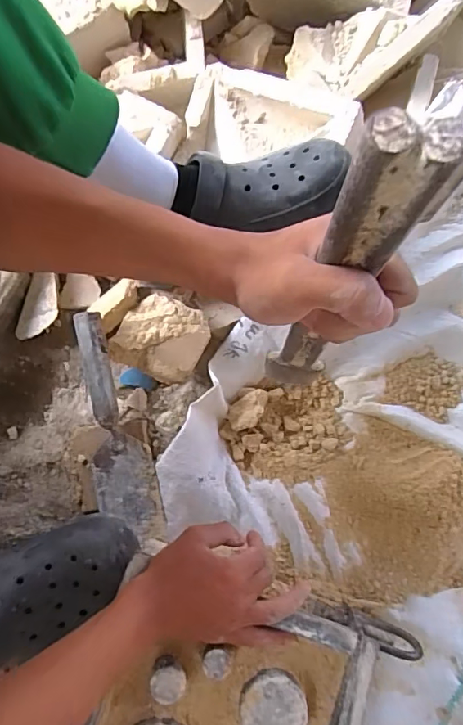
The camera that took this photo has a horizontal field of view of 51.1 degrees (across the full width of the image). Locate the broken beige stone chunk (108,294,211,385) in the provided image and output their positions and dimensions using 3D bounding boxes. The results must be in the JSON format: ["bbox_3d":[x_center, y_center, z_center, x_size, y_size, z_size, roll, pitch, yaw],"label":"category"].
[{"bbox_3d":[-0.083,-0.028,0.579,0.102,0.048,0.091,25,77,6],"label":"broken beige stone chunk"}]

